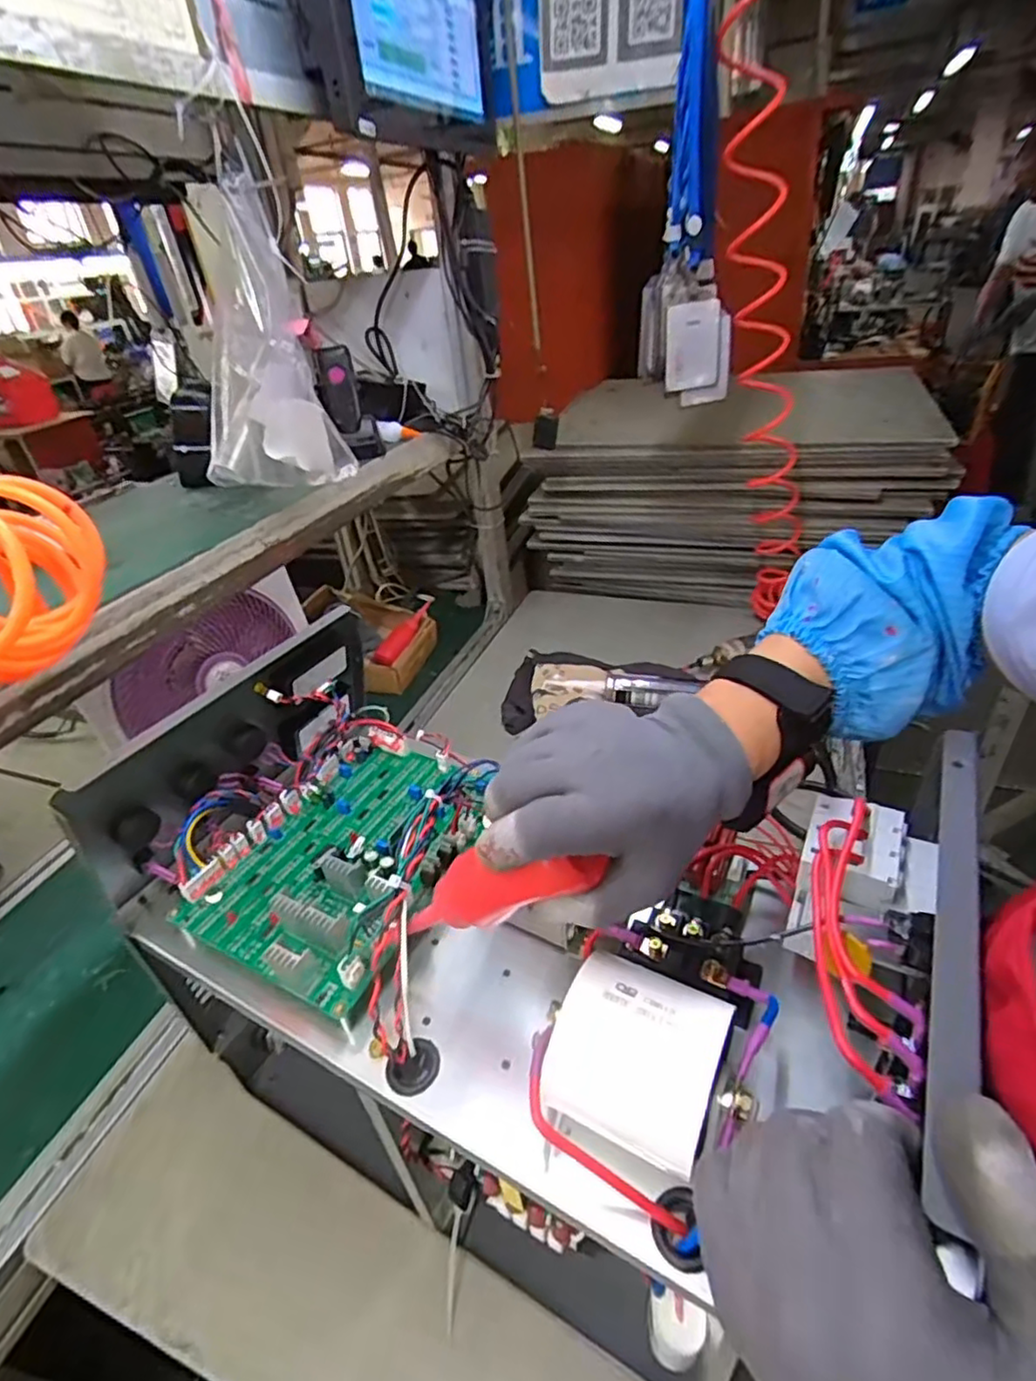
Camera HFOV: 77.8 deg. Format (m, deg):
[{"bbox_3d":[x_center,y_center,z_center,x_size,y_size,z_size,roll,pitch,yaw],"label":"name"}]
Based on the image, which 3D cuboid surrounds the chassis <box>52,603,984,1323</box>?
[{"bbox_3d":[-0.018,0.125,0.420,0.493,0.187,0.242,9,37,27],"label":"chassis"}]

